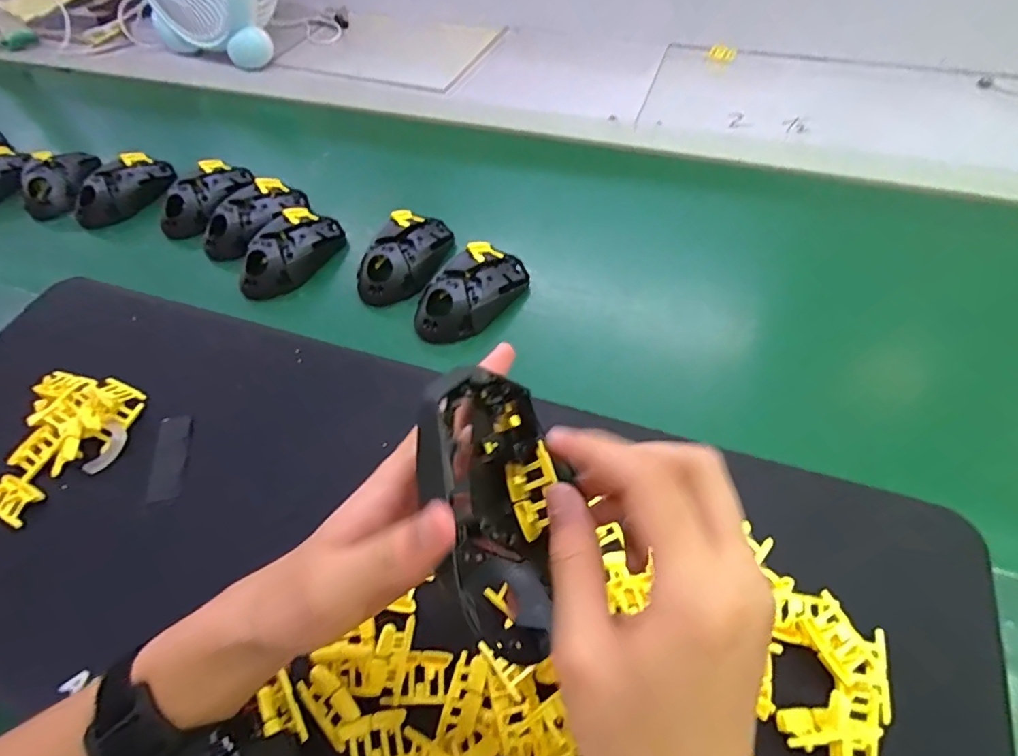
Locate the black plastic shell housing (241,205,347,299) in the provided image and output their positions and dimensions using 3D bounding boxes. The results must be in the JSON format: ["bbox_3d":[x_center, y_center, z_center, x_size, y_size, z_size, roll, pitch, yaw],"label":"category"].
[{"bbox_3d":[-0.220,-0.129,0.525,0.067,0.032,0.113,25,59,18],"label":"black plastic shell housing"}]

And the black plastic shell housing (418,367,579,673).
[{"bbox_3d":[-0.005,0.060,0.233,0.057,0.031,0.125,-11,89,-6],"label":"black plastic shell housing"}]

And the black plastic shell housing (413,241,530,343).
[{"bbox_3d":[-0.032,-0.078,0.478,0.068,0.033,0.116,32,61,22],"label":"black plastic shell housing"}]

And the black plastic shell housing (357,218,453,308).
[{"bbox_3d":[-0.101,-0.119,0.513,0.066,0.037,0.114,20,58,16],"label":"black plastic shell housing"}]

